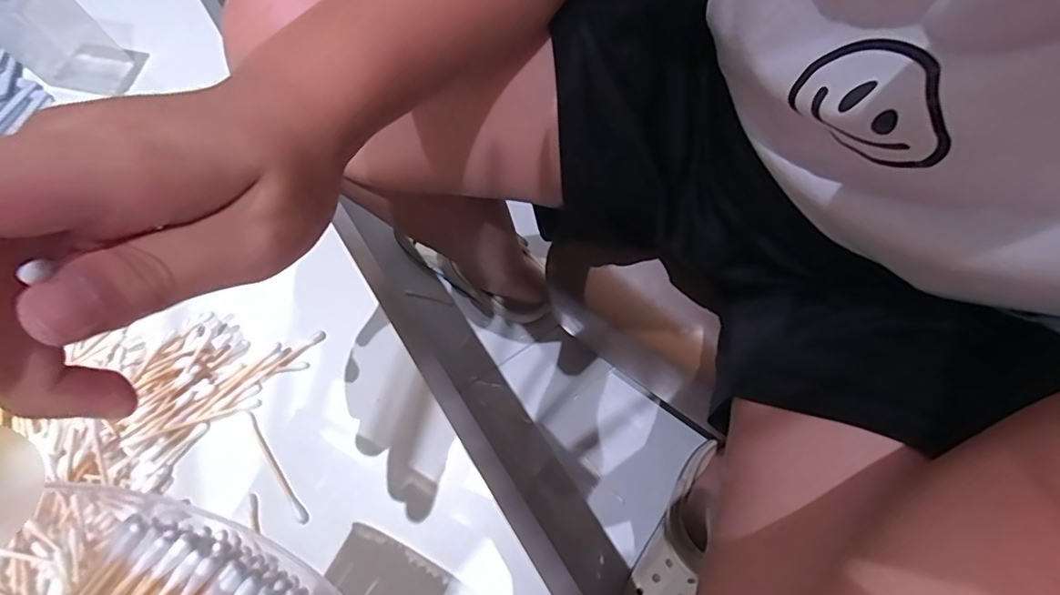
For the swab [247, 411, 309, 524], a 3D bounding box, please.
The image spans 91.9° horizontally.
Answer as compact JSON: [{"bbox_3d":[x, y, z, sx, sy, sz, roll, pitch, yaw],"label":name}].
[{"bbox_3d":[-0.140,0.093,0.281,0.006,0.004,0.069,-36,71,-9],"label":"swab"}]

